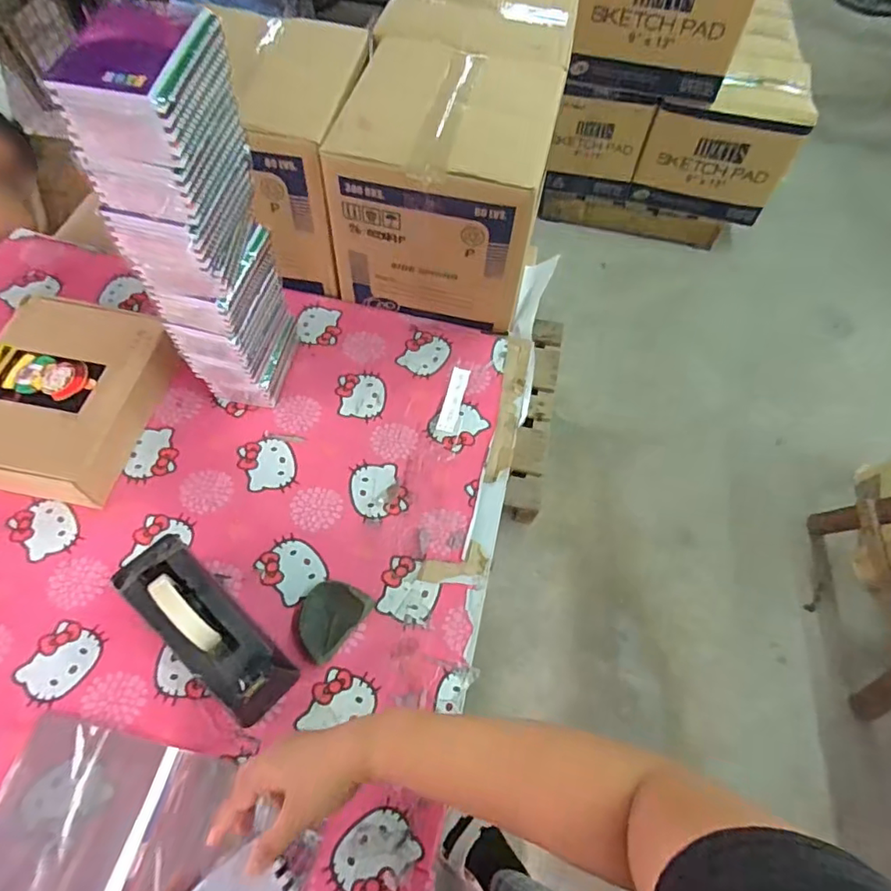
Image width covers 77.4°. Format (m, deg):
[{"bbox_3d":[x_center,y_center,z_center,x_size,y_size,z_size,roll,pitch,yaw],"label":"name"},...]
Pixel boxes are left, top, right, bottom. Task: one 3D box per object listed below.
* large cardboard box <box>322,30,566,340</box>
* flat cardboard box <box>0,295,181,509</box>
[{"bbox_3d":[0.002,-0.396,0.868,0.274,0.285,0.307,13,60,4],"label":"large cardboard box"},{"bbox_3d":[-0.525,-0.065,0.758,0.234,0.093,0.263,10,60,2],"label":"flat cardboard box"}]

